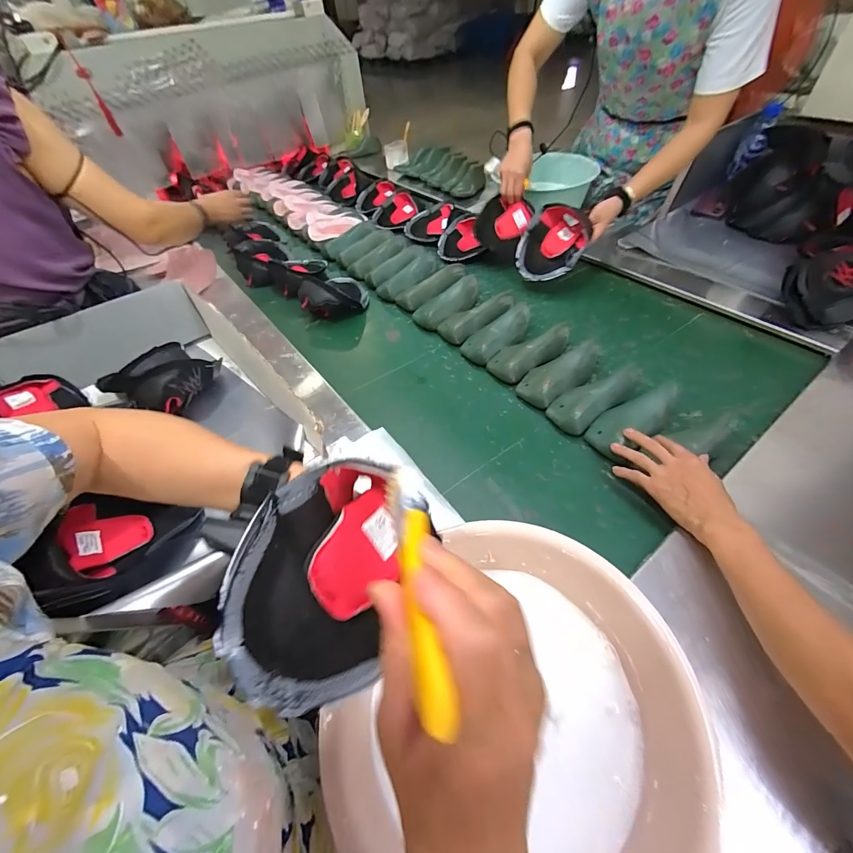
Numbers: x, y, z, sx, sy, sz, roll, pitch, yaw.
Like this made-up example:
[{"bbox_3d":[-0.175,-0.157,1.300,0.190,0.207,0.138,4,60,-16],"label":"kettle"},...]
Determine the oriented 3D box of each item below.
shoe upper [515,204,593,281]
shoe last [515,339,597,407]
[{"bbox_3d":[0.312,-0.444,0.942,0.154,0.080,0.181,14,92,21],"label":"shoe upper"},{"bbox_3d":[0.263,-0.112,0.746,0.182,0.061,0.086,-31,55,-19],"label":"shoe last"}]

